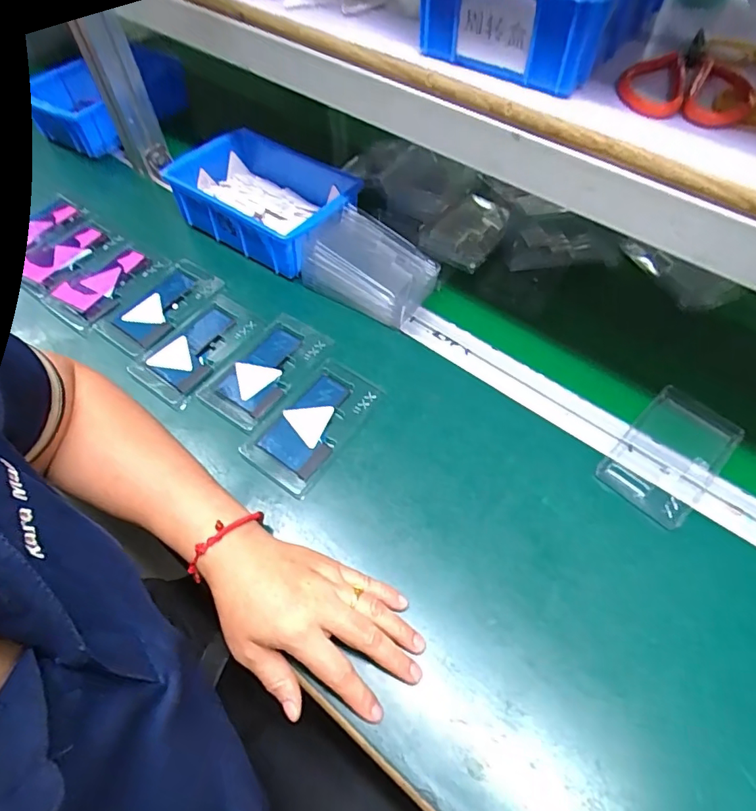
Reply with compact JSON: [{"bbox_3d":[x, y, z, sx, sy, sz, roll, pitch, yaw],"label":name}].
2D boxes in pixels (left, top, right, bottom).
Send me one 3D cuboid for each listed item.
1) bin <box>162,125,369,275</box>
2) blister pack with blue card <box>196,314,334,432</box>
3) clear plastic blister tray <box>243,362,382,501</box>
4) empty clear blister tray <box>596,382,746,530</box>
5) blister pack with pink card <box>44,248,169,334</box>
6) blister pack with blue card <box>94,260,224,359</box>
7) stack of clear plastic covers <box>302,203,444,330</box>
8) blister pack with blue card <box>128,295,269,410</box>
[{"bbox_3d":[-0.130,-0.246,0.605,0.210,0.060,0.142,32,62,20],"label":"bin"},{"bbox_3d":[-0.108,-0.036,0.503,0.076,0.015,0.122,30,62,19],"label":"blister pack with blue card"},{"bbox_3d":[-0.061,0.013,0.468,0.079,0.006,0.128,30,62,19],"label":"clear plastic blister tray"},{"bbox_3d":[0.258,0.043,0.449,0.077,0.010,0.131,40,65,23],"label":"empty clear blister tray"},{"bbox_3d":[-0.309,-0.138,0.573,0.088,0.008,0.116,27,61,17],"label":"blister pack with pink card"},{"bbox_3d":[-0.238,-0.110,0.558,0.076,0.014,0.125,34,63,20],"label":"blister pack with blue card"},{"bbox_3d":[-0.007,-0.148,0.546,0.129,0.055,0.084,29,61,18],"label":"stack of clear plastic covers"},{"bbox_3d":[-0.181,-0.061,0.521,0.078,0.014,0.127,31,62,19],"label":"blister pack with blue card"}]

